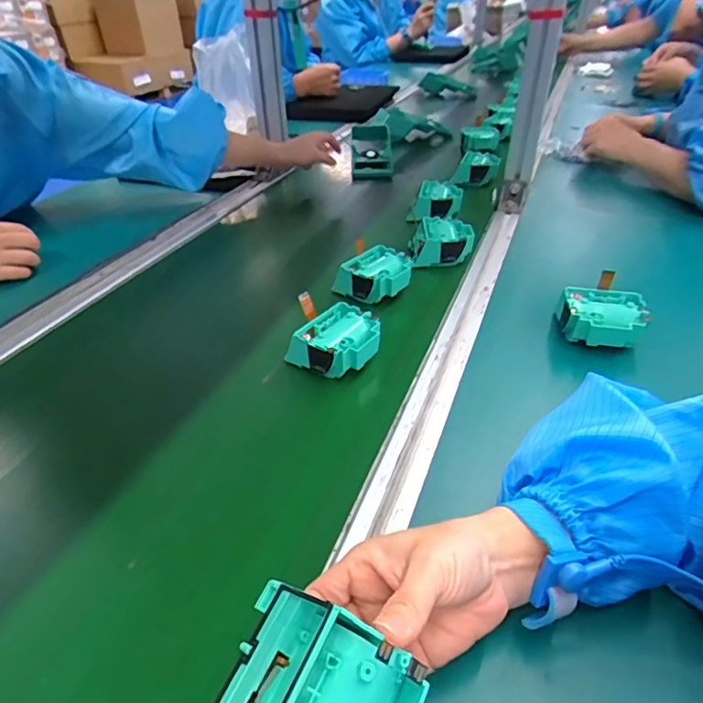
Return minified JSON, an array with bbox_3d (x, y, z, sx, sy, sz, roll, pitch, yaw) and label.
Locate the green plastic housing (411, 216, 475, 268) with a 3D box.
[{"bbox_3d":[0.121,-0.147,0.683,0.078,0.042,0.074,0,37,-1],"label":"green plastic housing"}]

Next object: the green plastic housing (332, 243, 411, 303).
[{"bbox_3d":[0.031,-0.090,0.606,0.078,0.039,0.066,-29,46,-34],"label":"green plastic housing"}]

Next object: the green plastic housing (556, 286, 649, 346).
[{"bbox_3d":[0.252,-0.035,0.515,0.081,0.035,0.060,9,38,10],"label":"green plastic housing"}]

